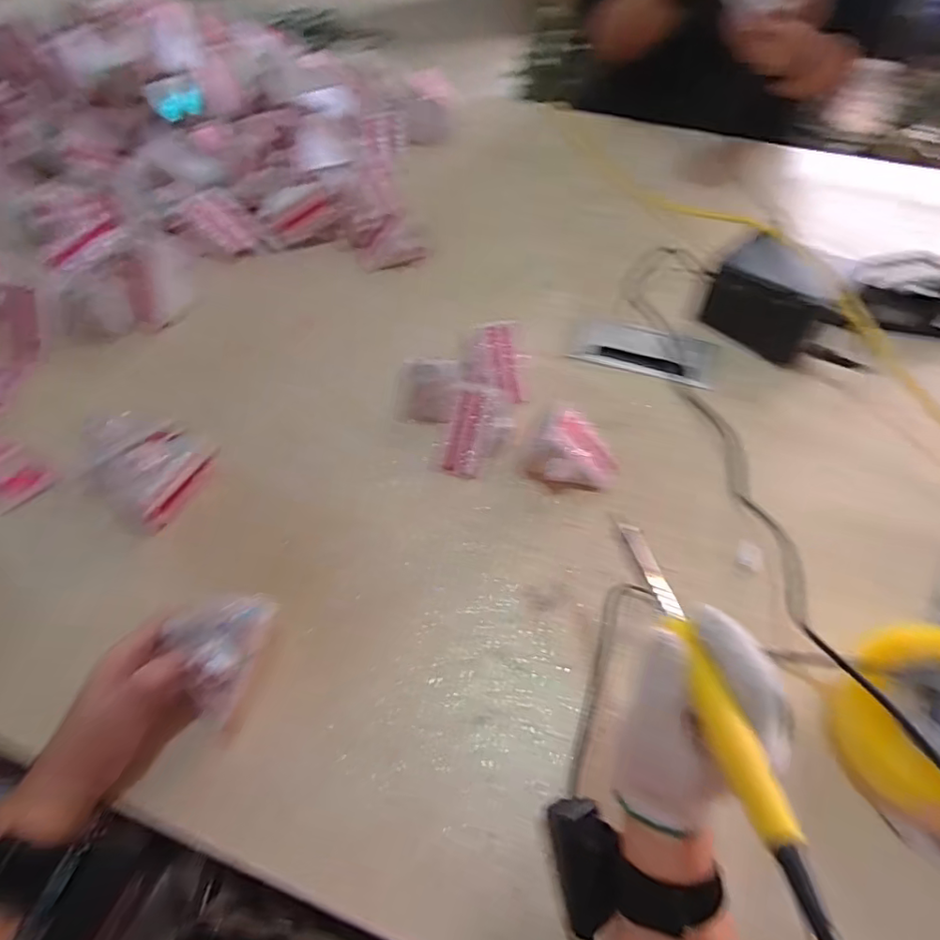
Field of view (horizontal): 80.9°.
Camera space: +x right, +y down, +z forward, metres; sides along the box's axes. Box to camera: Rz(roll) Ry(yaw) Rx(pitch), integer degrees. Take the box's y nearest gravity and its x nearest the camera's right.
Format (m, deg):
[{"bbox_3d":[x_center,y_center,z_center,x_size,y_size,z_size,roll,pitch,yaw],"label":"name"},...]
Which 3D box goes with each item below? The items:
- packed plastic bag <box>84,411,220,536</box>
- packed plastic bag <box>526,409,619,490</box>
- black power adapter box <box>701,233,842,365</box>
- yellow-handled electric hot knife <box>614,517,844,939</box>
[{"bbox_3d":[-0.320,-0.010,0.533,0.112,0.056,0.100,24,59,15],"label":"packed plastic bag"},{"bbox_3d":[0.100,-0.019,0.540,0.089,0.064,0.057,5,56,3],"label":"packed plastic bag"},{"bbox_3d":[0.358,-0.205,0.649,0.100,0.087,0.140,-38,64,-23],"label":"black power adapter box"},{"bbox_3d":[0.121,0.111,0.280,0.018,0.019,0.233,-6,40,-4],"label":"yellow-handled electric hot knife"}]

